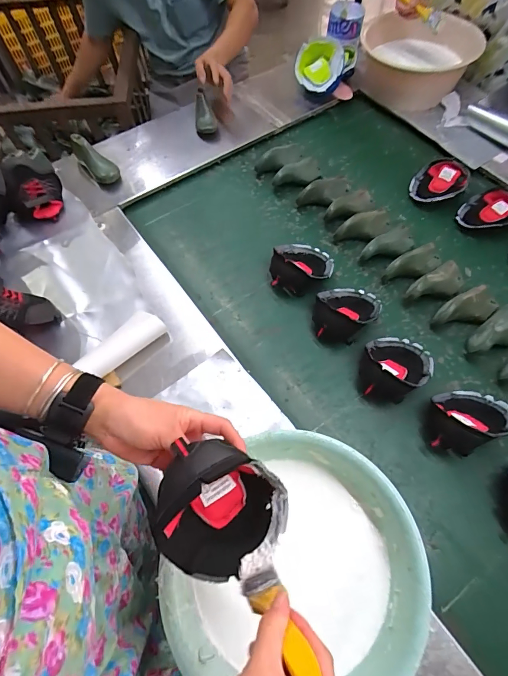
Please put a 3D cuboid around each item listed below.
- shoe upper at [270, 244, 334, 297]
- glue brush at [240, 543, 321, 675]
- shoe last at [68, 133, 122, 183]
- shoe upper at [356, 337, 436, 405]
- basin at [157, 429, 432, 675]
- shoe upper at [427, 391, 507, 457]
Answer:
[{"bbox_3d":[0.103,-0.158,0.781,0.132,0.064,0.125,6,63,5],"label":"shoe upper"},{"bbox_3d":[0.018,0.223,0.305,0.037,0.146,0.016,-32,97,-13],"label":"glue brush"},{"bbox_3d":[-0.387,-0.429,0.903,0.147,0.054,0.057,42,71,4],"label":"shoe last"},{"bbox_3d":[0.253,0.050,0.670,0.124,0.063,0.144,19,65,11],"label":"shoe upper"},{"bbox_3d":[0.065,0.292,0.477,0.270,0.113,0.296,-1,63,2],"label":"basin"},{"bbox_3d":[0.361,0.133,0.622,0.151,0.068,0.108,-22,64,-9],"label":"shoe upper"}]

